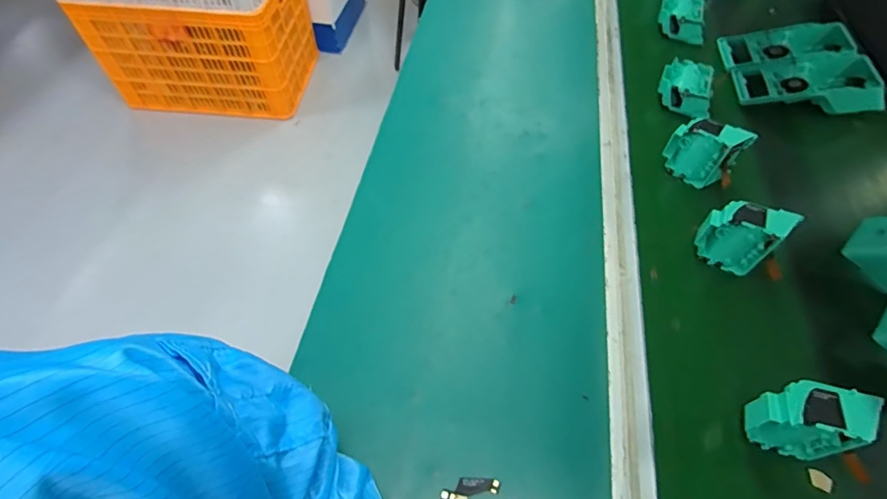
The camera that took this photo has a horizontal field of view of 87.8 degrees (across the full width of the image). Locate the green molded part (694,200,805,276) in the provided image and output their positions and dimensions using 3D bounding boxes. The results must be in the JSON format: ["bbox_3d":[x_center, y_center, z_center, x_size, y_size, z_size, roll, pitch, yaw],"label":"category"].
[{"bbox_3d":[0.314,-0.014,0.490,0.047,0.075,0.064,-35,62,-22],"label":"green molded part"}]

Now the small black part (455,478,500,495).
[{"bbox_3d":[0.029,0.197,0.382,0.035,0.004,0.012,1,55,1],"label":"small black part"}]

